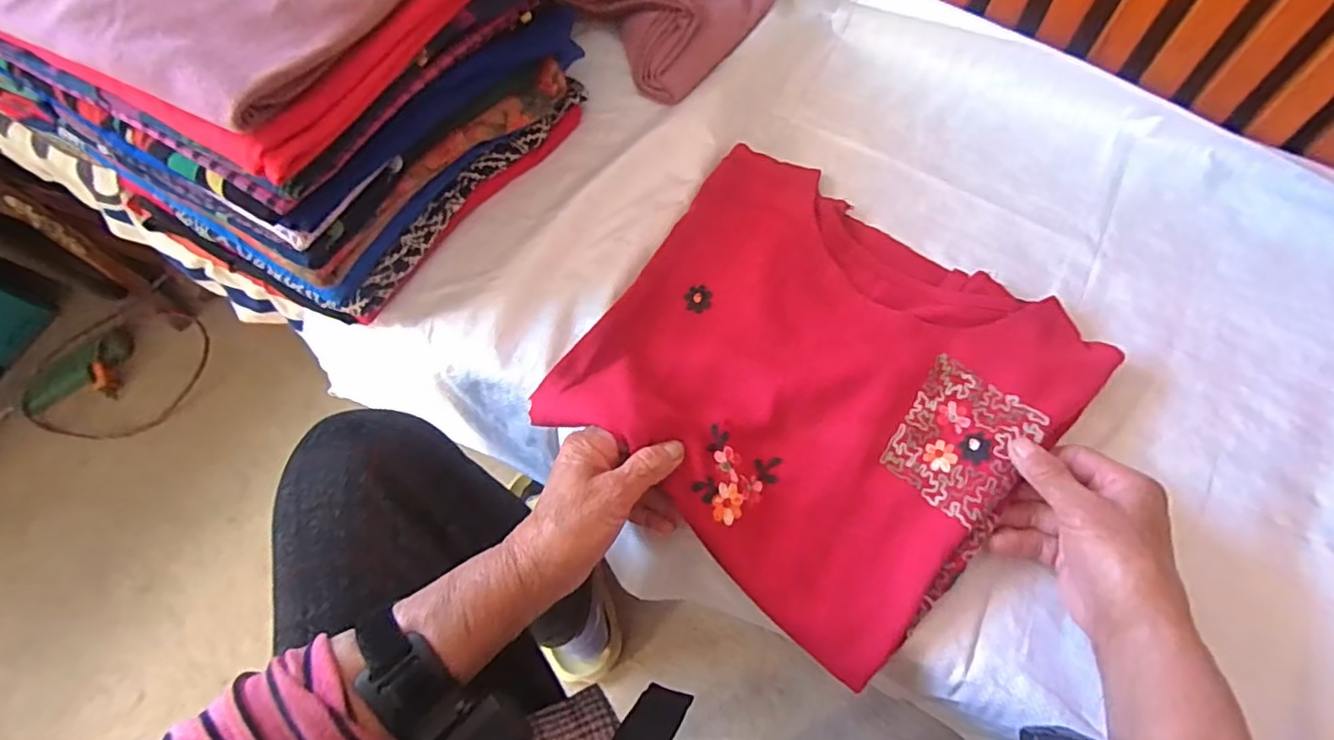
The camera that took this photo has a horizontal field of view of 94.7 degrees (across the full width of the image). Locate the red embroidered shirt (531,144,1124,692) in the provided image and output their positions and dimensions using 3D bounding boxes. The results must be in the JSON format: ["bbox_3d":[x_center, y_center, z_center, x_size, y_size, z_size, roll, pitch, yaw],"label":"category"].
[{"bbox_3d":[0.102,-0.003,0.430,0.307,0.043,0.291,35,73,17],"label":"red embroidered shirt"}]

